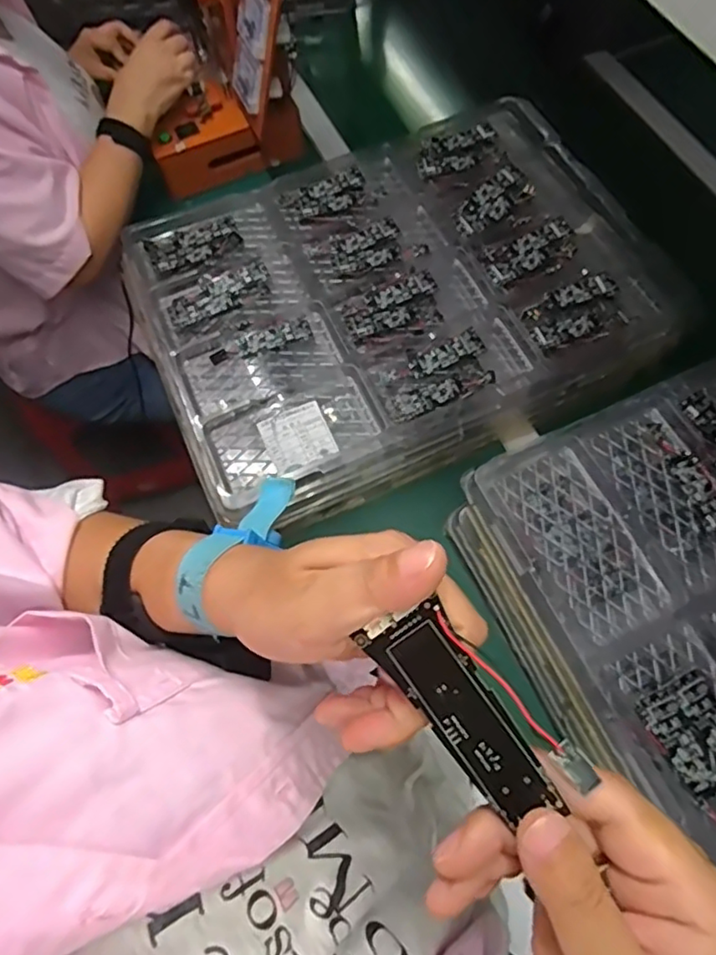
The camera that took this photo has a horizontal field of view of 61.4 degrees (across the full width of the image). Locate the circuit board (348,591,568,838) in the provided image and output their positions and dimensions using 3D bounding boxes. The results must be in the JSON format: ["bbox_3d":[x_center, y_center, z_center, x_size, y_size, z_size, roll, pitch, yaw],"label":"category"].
[{"bbox_3d":[0.031,0.076,0.192,0.027,0.004,0.069,-37,79,16],"label":"circuit board"}]

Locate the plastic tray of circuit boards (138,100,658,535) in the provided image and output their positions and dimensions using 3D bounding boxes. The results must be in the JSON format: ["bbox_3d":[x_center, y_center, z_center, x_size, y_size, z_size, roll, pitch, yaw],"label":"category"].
[{"bbox_3d":[0.040,-0.220,0.713,0.550,0.060,0.414,-25,69,-8],"label":"plastic tray of circuit boards"}]

